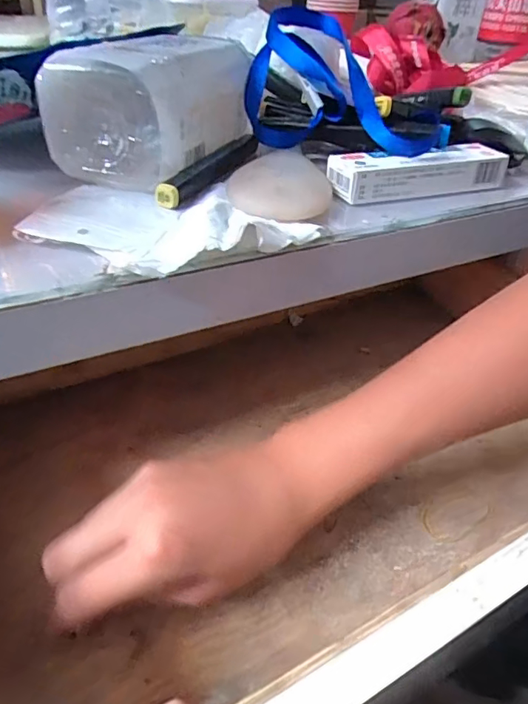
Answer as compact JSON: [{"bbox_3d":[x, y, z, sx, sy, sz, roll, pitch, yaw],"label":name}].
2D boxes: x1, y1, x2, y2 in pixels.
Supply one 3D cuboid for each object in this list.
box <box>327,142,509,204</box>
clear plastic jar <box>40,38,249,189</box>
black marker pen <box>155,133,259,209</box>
[{"bbox_3d":[0.107,-0.124,0.349,0.128,0.024,0.032,-11,39,-20],"label":"box"},{"bbox_3d":[-0.070,-0.169,0.339,0.078,0.074,0.130,17,38,16],"label":"clear plastic jar"},{"bbox_3d":[-0.033,-0.123,0.339,0.016,0.013,0.126,15,38,14],"label":"black marker pen"}]

